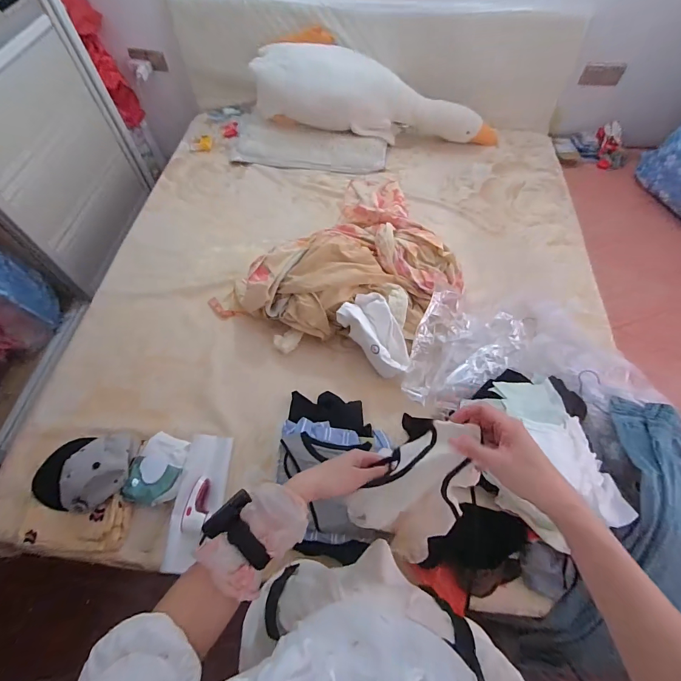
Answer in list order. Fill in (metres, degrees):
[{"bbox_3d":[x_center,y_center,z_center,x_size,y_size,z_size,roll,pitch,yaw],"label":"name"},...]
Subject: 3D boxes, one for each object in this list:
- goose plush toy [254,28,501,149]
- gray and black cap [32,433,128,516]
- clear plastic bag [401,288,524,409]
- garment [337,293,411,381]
[{"bbox_3d":[0.162,-1.083,1.587,1.046,0.338,0.283,17,62,10],"label":"goose plush toy"},{"bbox_3d":[-0.669,0.337,0.917,0.237,0.106,0.178,-3,61,-1],"label":"gray and black cap"},{"bbox_3d":[0.360,0.040,1.067,0.279,0.136,0.332,22,63,12],"label":"clear plastic bag"},{"bbox_3d":[0.116,-0.021,1.098,0.133,0.113,0.252,-37,67,-18],"label":"garment"}]

